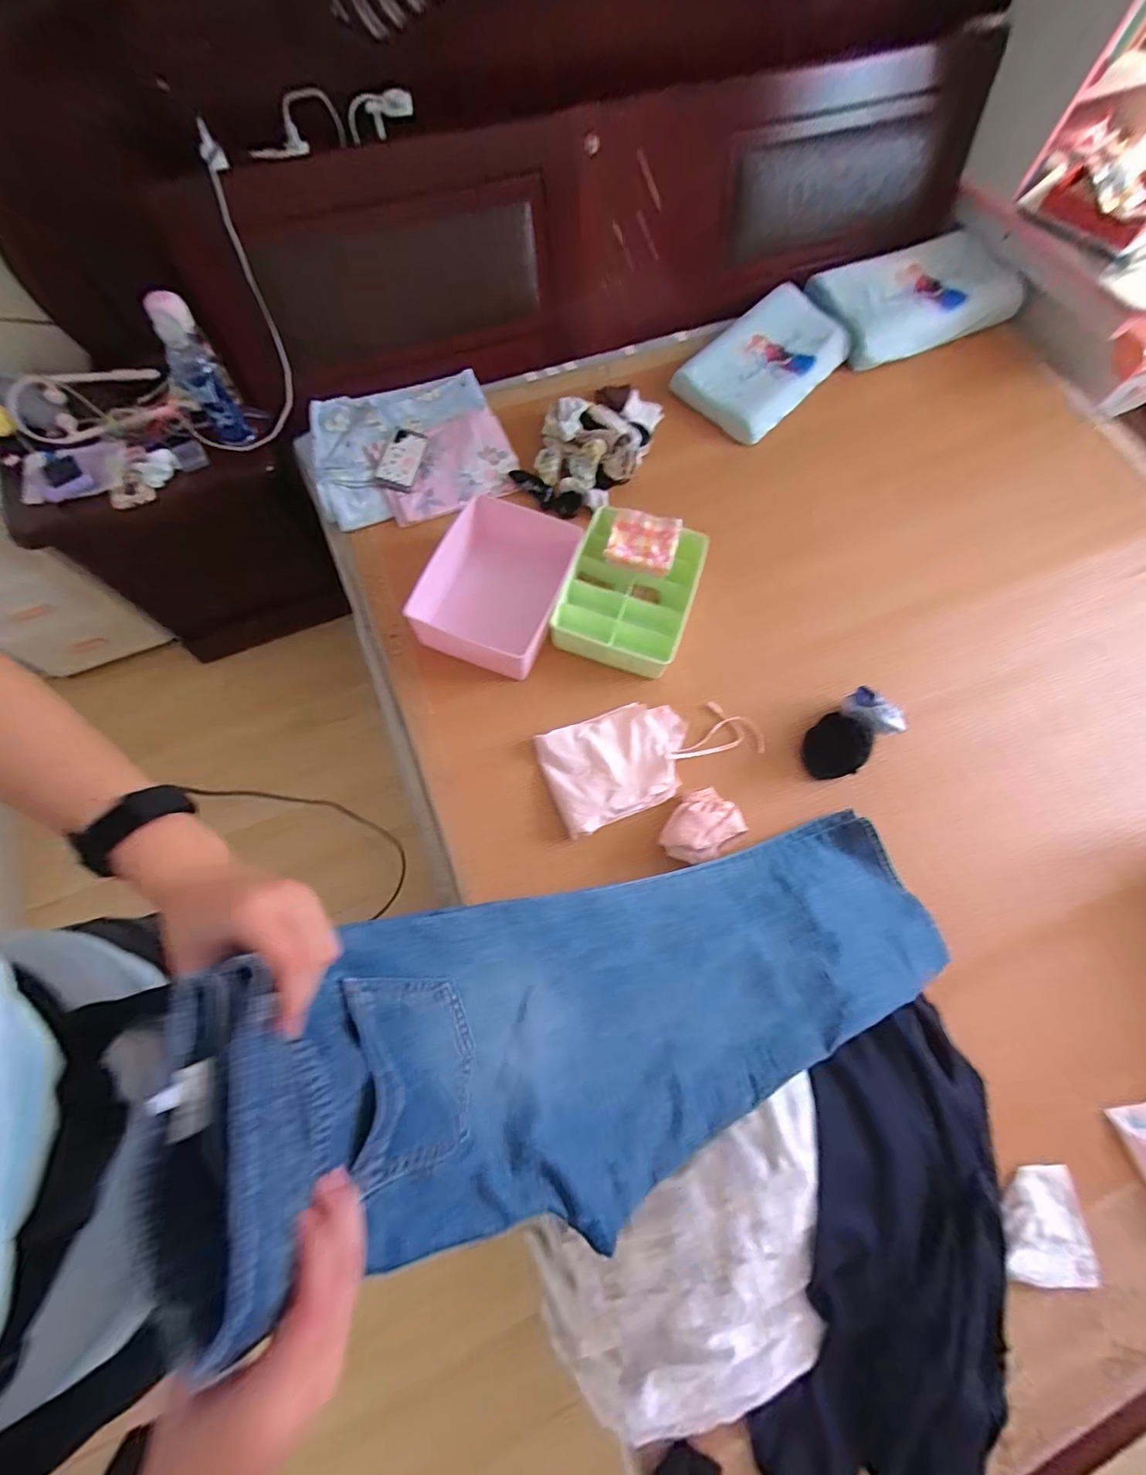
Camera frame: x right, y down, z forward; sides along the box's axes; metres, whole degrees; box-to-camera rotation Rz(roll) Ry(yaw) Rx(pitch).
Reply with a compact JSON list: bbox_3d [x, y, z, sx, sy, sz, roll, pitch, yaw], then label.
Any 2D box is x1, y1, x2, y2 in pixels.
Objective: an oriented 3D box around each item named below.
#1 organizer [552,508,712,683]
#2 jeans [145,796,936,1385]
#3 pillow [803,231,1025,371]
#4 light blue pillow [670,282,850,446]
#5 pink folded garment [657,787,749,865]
[{"bbox_3d":[0.113,-0.283,0.999,0.244,0.088,0.298,16,70,5],"label":"organizer"},{"bbox_3d":[0.147,0.275,0.551,0.932,0.166,0.265,5,64,-39],"label":"jeans"},{"bbox_3d":[0.859,-1.112,1.283,0.495,0.111,0.323,-31,73,-11],"label":"pillow"},{"bbox_3d":[0.457,-0.910,1.225,0.403,0.108,0.255,-43,76,-15],"label":"light blue pillow"},{"bbox_3d":[0.212,0.153,0.856,0.132,0.069,0.101,-39,75,-14],"label":"pink folded garment"}]

